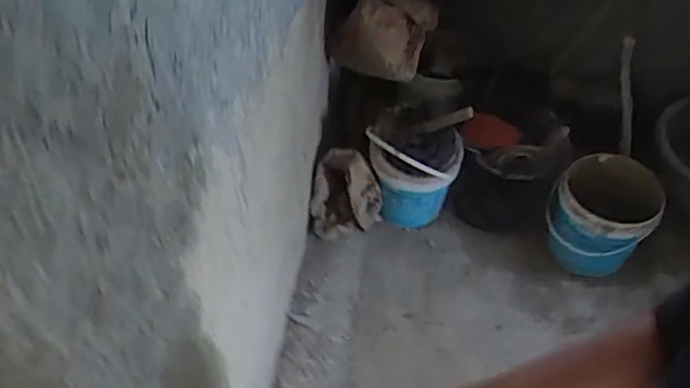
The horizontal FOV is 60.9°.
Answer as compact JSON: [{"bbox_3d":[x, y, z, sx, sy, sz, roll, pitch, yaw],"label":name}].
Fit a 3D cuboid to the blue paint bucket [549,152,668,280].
[{"bbox_3d":[0.766,0.065,1.768,0.276,0.342,0.252,-1,48,1],"label":"blue paint bucket"}]

